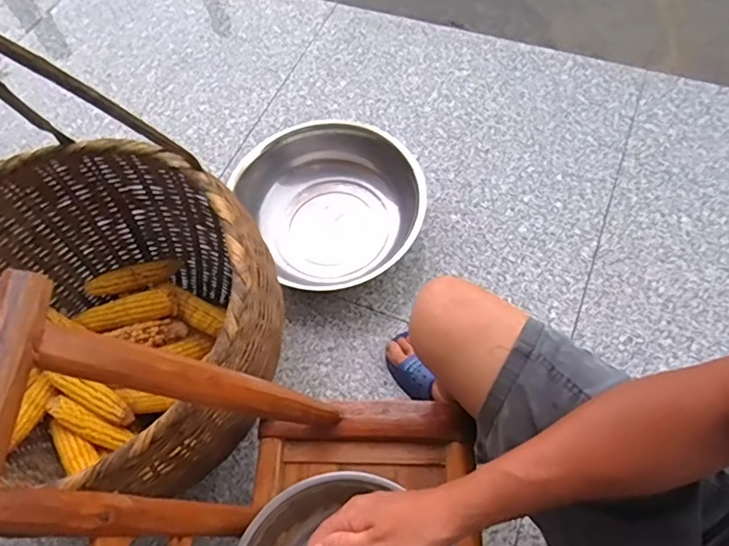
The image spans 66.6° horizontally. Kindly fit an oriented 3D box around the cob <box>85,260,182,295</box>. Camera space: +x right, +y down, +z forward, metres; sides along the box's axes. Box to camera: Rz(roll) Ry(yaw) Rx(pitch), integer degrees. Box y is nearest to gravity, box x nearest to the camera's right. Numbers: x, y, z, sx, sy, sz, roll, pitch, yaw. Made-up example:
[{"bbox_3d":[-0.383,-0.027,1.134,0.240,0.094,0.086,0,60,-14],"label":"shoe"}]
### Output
[{"bbox_3d":[-0.421,0.010,1.016,0.164,0.037,0.033,-13,60,-11],"label":"cob"}]

